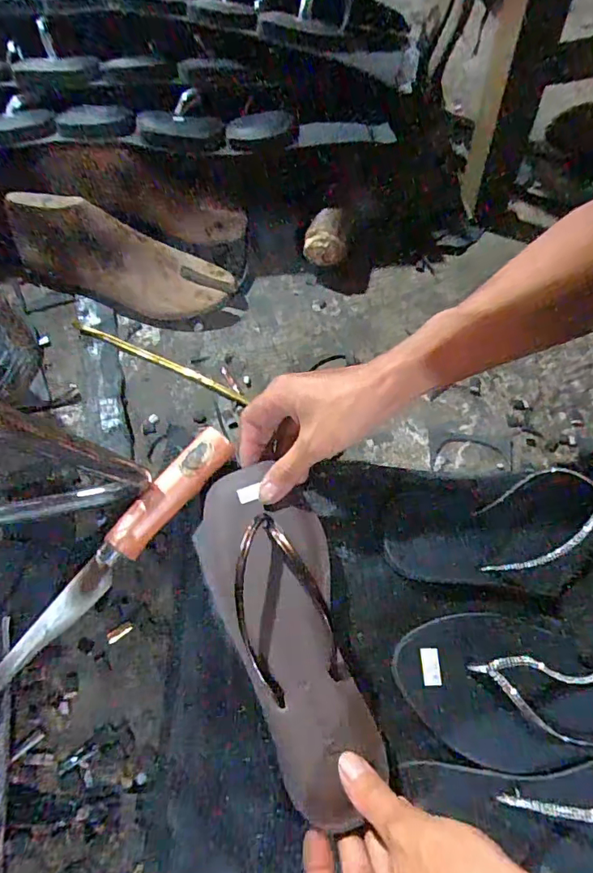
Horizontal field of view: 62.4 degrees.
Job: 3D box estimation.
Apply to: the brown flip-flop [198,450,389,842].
[{"bbox_3d":[-0.007,0.131,0.351,0.090,0.026,0.235,-19,65,-8],"label":"brown flip-flop"}]

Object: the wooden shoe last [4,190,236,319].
[{"bbox_3d":[-0.170,-0.179,0.501,0.204,0.057,0.086,19,63,-8],"label":"wooden shoe last"}]

